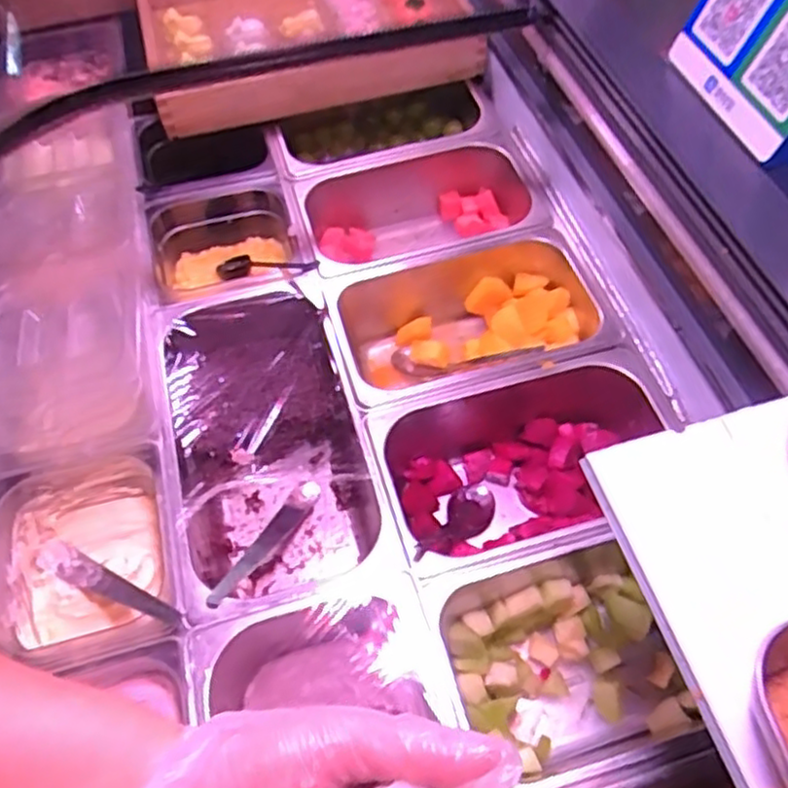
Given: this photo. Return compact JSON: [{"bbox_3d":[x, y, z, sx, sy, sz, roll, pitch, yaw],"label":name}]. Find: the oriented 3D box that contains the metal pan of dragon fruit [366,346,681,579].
[{"bbox_3d":[0.121,0.074,0.634,0.258,0.102,0.159,-15,58,-8],"label":"metal pan of dragon fruit"}]

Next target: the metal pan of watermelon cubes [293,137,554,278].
[{"bbox_3d":[0.031,-0.193,0.814,0.257,0.098,0.169,-18,59,-10],"label":"metal pan of watermelon cubes"}]

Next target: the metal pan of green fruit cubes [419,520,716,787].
[{"bbox_3d":[0.128,0.210,0.543,0.197,0.089,0.168,-15,58,-8],"label":"metal pan of green fruit cubes"}]

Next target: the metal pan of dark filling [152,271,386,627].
[{"bbox_3d":[-0.117,0.056,0.664,0.165,0.113,0.315,-15,58,-8],"label":"metal pan of dark filling"}]

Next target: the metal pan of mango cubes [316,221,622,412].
[{"bbox_3d":[0.075,-0.058,0.719,0.257,0.089,0.166,-14,58,-8],"label":"metal pan of mango cubes"}]

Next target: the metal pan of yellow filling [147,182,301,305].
[{"bbox_3d":[-0.180,-0.149,0.785,0.147,0.084,0.153,-16,58,-9],"label":"metal pan of yellow filling"}]

